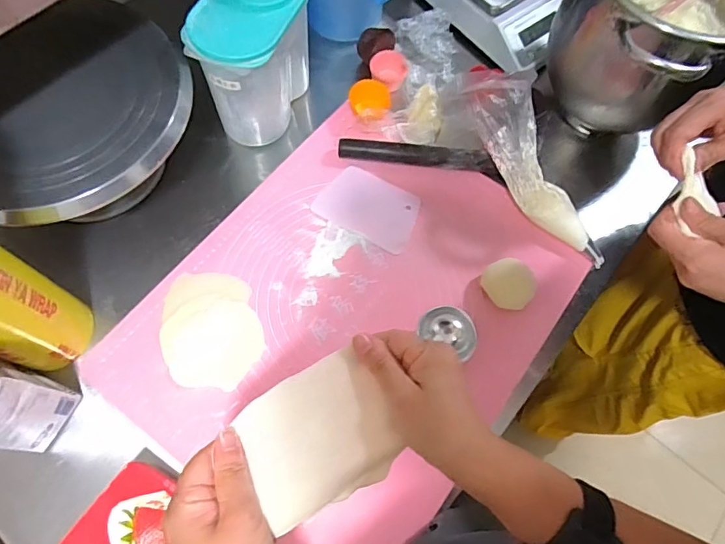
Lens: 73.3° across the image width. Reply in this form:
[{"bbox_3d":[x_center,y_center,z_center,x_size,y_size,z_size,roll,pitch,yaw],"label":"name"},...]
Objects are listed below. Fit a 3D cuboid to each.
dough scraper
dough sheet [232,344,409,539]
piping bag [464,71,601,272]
[{"bbox_3d":[0.009,-0.083,0.622,0.126,0.004,0.086,28,69,8],"label":"dough scraper"},{"bbox_3d":[-0.029,0.111,0.334,0.096,0.015,0.087,-23,71,-12],"label":"dough sheet"},{"bbox_3d":[0.223,-0.123,0.609,0.058,0.074,0.257,-31,93,-15],"label":"piping bag"}]

